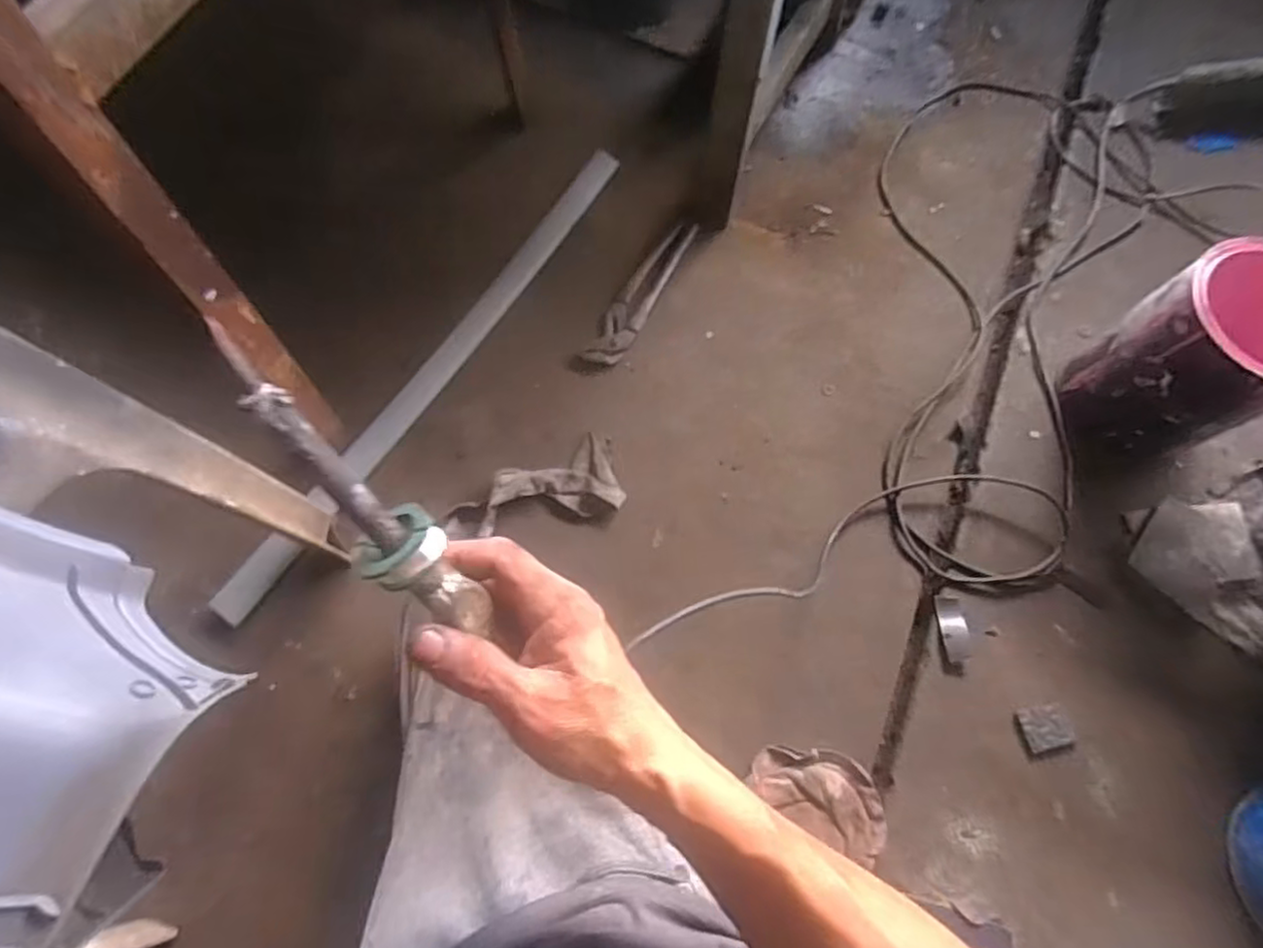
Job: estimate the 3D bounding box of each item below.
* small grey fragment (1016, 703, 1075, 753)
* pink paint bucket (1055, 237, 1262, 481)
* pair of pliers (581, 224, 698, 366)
[{"bbox_3d":[0.413,0.253,0.678,0.050,0.006,0.041,-12,70,-6],"label":"small grey fragment"},{"bbox_3d":[0.589,-0.116,0.719,0.150,0.204,0.147,1,69,-1],"label":"pink paint bucket"},{"bbox_3d":[0.015,-0.233,0.863,0.047,0.013,0.246,28,71,9],"label":"pair of pliers"}]

